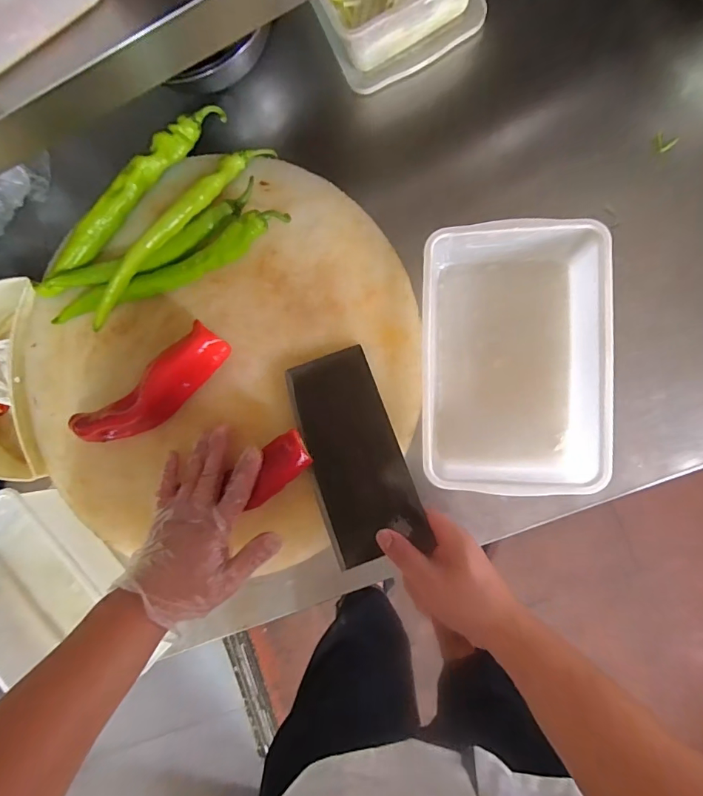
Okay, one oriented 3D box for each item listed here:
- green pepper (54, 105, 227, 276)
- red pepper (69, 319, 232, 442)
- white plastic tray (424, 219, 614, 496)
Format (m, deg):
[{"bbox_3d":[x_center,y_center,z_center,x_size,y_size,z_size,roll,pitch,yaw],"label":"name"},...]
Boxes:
[{"bbox_3d":[-0.242,-0.240,0.491,0.029,0.038,0.254,43,95,7],"label":"green pepper"},{"bbox_3d":[-0.218,-0.004,0.468,0.203,0.047,0.062,-34,84,6],"label":"red pepper"},{"bbox_3d":[0.159,-0.037,0.452,0.170,0.094,0.259,0,89,9],"label":"white plastic tray"}]

